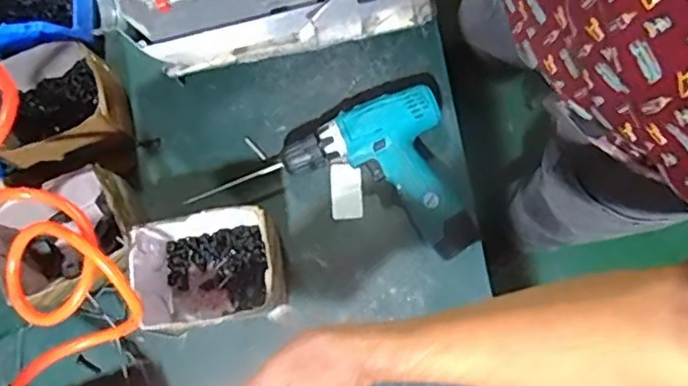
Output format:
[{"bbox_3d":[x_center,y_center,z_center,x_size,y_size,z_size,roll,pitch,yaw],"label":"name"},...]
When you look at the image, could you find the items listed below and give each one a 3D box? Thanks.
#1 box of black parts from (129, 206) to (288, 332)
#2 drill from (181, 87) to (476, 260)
[{"bbox_3d":[-0.145,0.081,0.689,0.152,0.094,0.114,-12,79,2],"label":"box of black parts"},{"bbox_3d":[-0.008,0.013,0.713,0.291,0.053,0.200,-22,78,1],"label":"drill"}]

